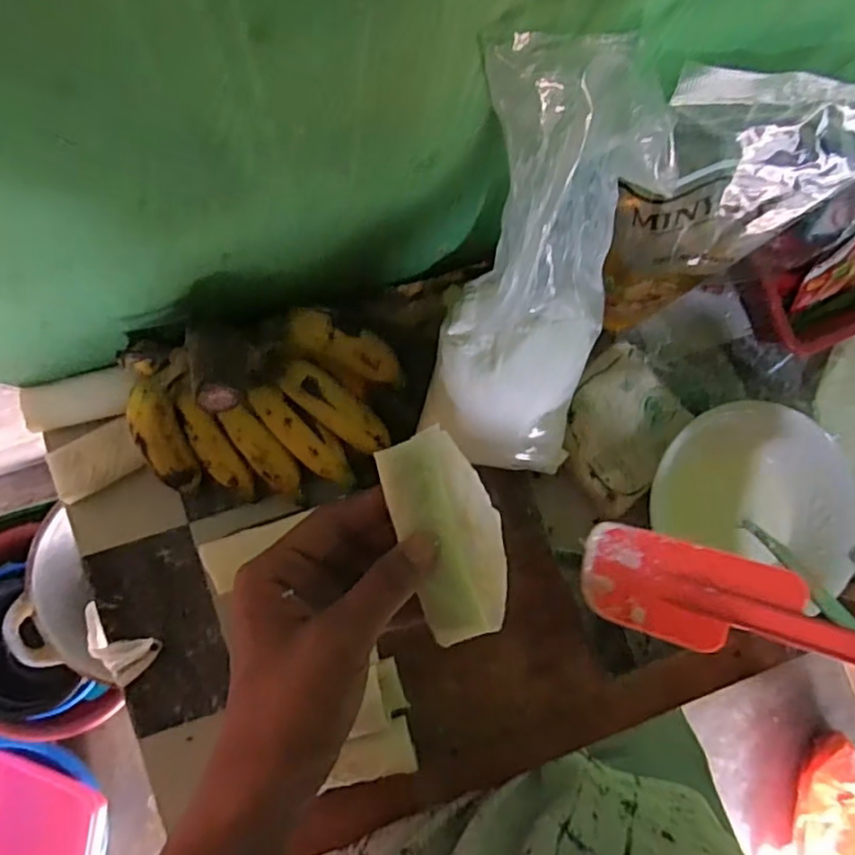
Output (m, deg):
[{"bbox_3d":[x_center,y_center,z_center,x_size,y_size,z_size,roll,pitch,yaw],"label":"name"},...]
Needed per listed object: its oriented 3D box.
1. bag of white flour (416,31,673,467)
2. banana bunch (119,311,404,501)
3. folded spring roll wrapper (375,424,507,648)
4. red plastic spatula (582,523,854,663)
[{"bbox_3d":[0.059,-0.076,0.356,0.101,0.274,0.070,0,54,-6],"label":"bag of white flour"},{"bbox_3d":[-0.104,-0.012,0.424,0.181,0.093,0.116,-12,87,-7],"label":"banana bunch"},{"bbox_3d":[0.011,0.052,0.309,0.046,0.009,0.100,-17,87,-7],"label":"folded spring roll wrapper"},{"bbox_3d":[0.141,0.082,0.289,0.136,0.014,0.048,11,83,28],"label":"red plastic spatula"}]

